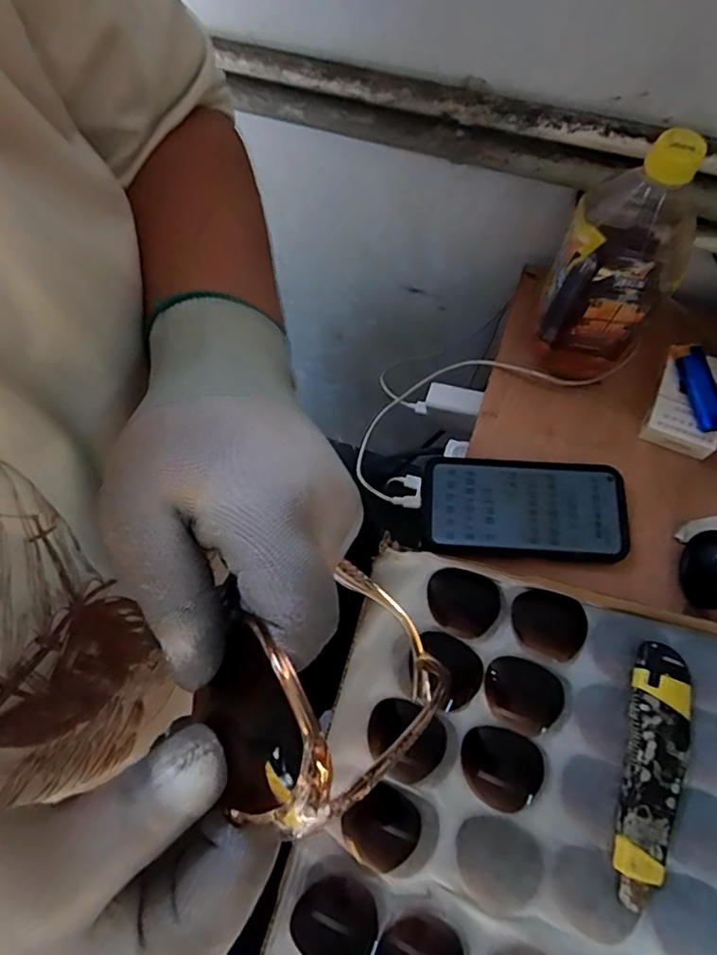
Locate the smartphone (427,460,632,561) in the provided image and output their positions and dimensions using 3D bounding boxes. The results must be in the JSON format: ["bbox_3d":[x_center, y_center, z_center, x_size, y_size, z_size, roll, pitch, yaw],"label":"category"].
[{"bbox_3d":[0.137,0.026,0.478,0.161,0.017,0.081,2,69,3],"label":"smartphone"}]

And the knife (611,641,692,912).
[{"bbox_3d":[0.194,0.192,0.376,0.039,0.023,0.154,13,70,6],"label":"knife"}]

